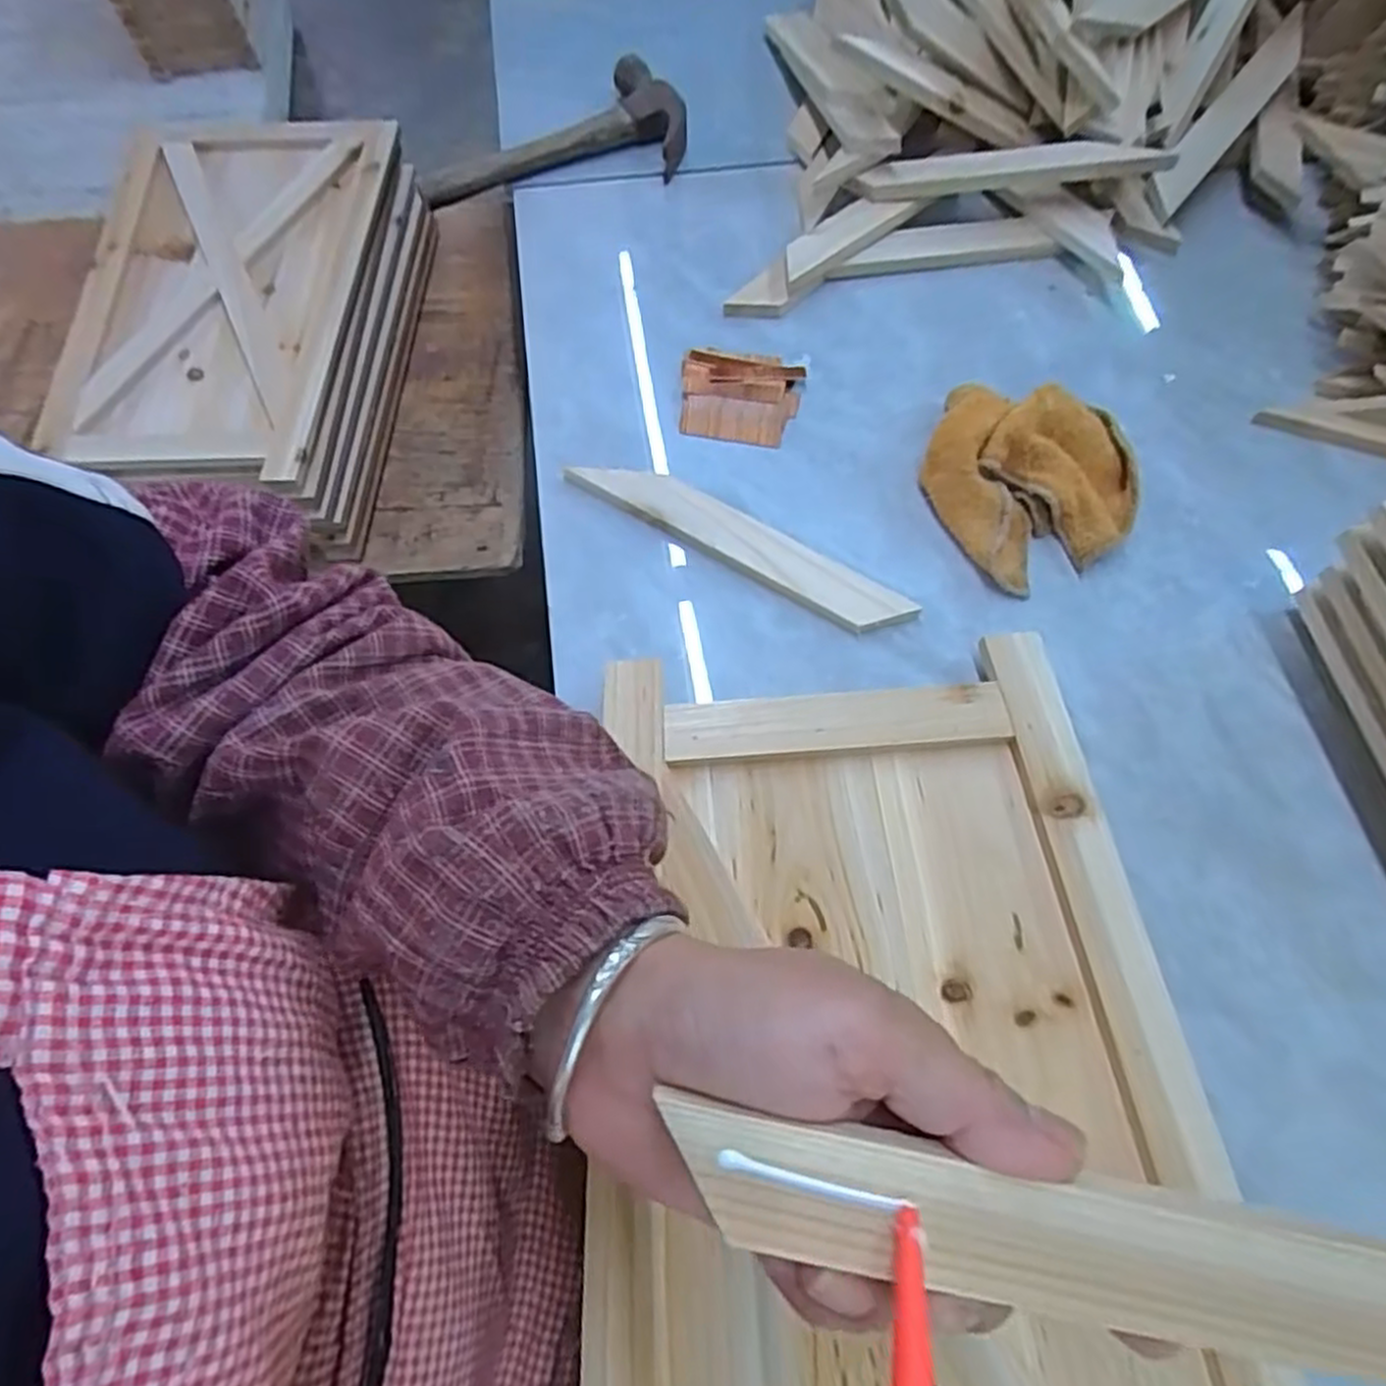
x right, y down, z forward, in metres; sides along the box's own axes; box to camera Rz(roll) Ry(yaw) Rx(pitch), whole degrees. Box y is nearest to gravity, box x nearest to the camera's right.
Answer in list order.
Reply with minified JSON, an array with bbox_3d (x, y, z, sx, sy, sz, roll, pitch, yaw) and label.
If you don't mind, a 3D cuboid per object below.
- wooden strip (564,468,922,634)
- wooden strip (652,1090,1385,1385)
[{"bbox_3d":[0.023,-0.081,0.411,0.191,0.012,0.031,29,68,13],"label":"wooden strip"},{"bbox_3d":[0.087,0.120,0.167,0.183,0.004,0.027,12,82,1],"label":"wooden strip"}]

